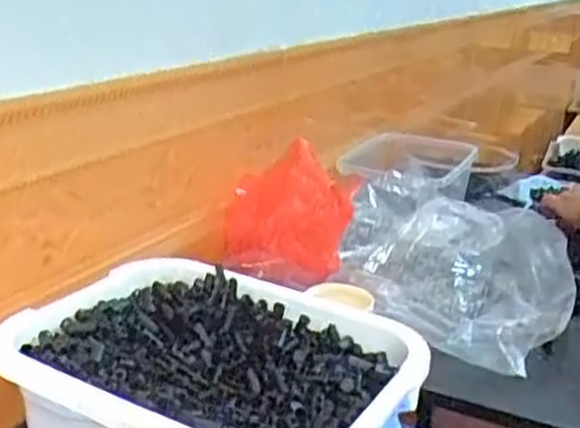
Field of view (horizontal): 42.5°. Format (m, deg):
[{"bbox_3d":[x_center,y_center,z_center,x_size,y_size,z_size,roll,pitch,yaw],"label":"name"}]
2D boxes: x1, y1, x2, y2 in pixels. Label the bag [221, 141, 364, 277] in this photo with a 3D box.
[{"bbox_3d":[-0.003,-0.002,0.758,0.107,0.129,0.066,16,23,30],"label":"bag"}]

